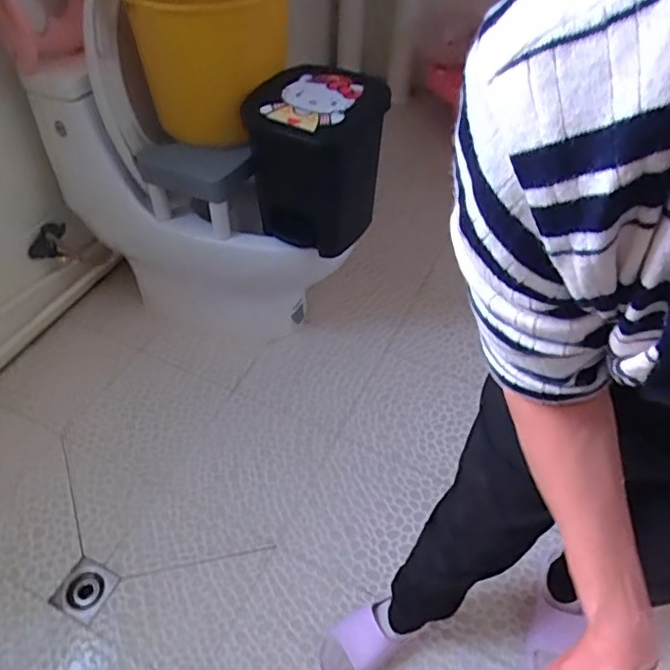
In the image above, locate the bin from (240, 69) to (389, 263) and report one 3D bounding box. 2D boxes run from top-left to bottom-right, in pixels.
[{"bbox_3d":[-0.042,-0.363,1.191,0.273,0.291,0.263,4,48,2],"label":"bin"}]

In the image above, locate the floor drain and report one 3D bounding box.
[{"bbox_3d":[-0.514,0.527,1.164,0.105,0.014,0.102,20,51,16],"label":"floor drain"}]

